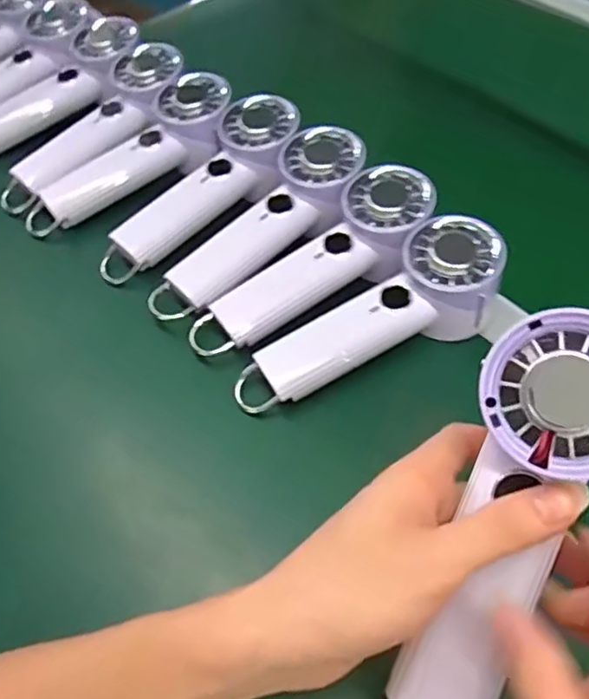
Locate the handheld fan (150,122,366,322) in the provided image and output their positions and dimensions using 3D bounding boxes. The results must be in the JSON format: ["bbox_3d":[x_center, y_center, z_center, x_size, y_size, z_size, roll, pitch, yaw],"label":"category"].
[{"bbox_3d":[-0.024,-0.086,0.472,0.191,0.035,0.061,-44,63,-7],"label":"handheld fan"}]

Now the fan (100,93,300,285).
[{"bbox_3d":[-0.070,-0.119,0.497,0.191,0.036,0.068,-45,63,-7],"label":"fan"}]

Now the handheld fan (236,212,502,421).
[{"bbox_3d":[0.048,-0.017,0.413,0.196,0.037,0.069,-32,58,0],"label":"handheld fan"}]

